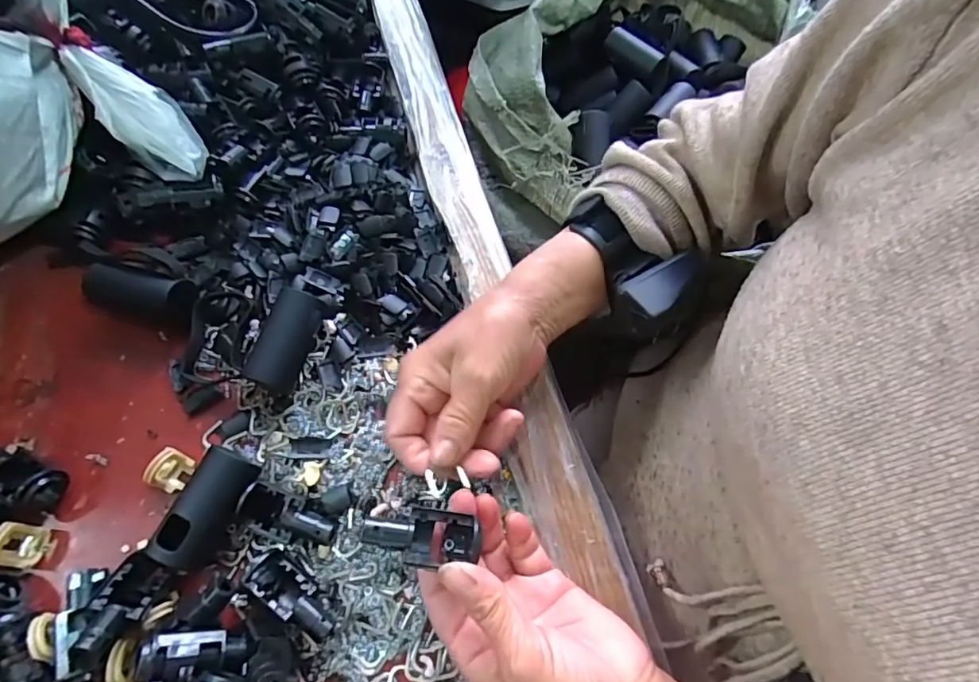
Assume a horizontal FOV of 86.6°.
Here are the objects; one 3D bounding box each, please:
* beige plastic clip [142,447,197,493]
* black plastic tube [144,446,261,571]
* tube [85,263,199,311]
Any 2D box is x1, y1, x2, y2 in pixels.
[{"bbox_3d":[-0.186,0.075,0.302,0.015,0.019,0.022,20,65,7],"label":"beige plastic clip"},{"bbox_3d":[-0.152,0.093,0.285,0.029,0.034,0.061,21,63,4],"label":"black plastic tube"},{"bbox_3d":[-0.228,-0.032,0.340,0.065,0.030,0.022,12,63,-1],"label":"tube"}]

